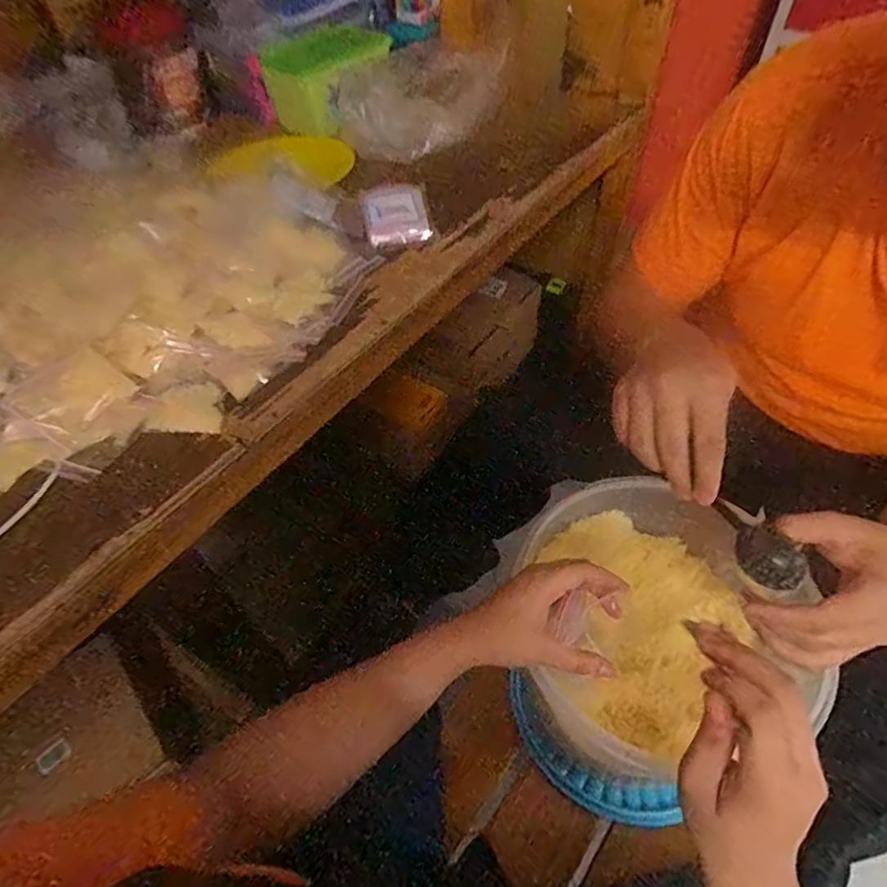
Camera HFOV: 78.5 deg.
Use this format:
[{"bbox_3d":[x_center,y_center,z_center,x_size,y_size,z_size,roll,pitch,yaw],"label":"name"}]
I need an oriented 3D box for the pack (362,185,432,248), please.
[{"bbox_3d":[-0.062,-0.292,0.688,0.075,0.017,0.122,-10,51,-5],"label":"pack"}]

